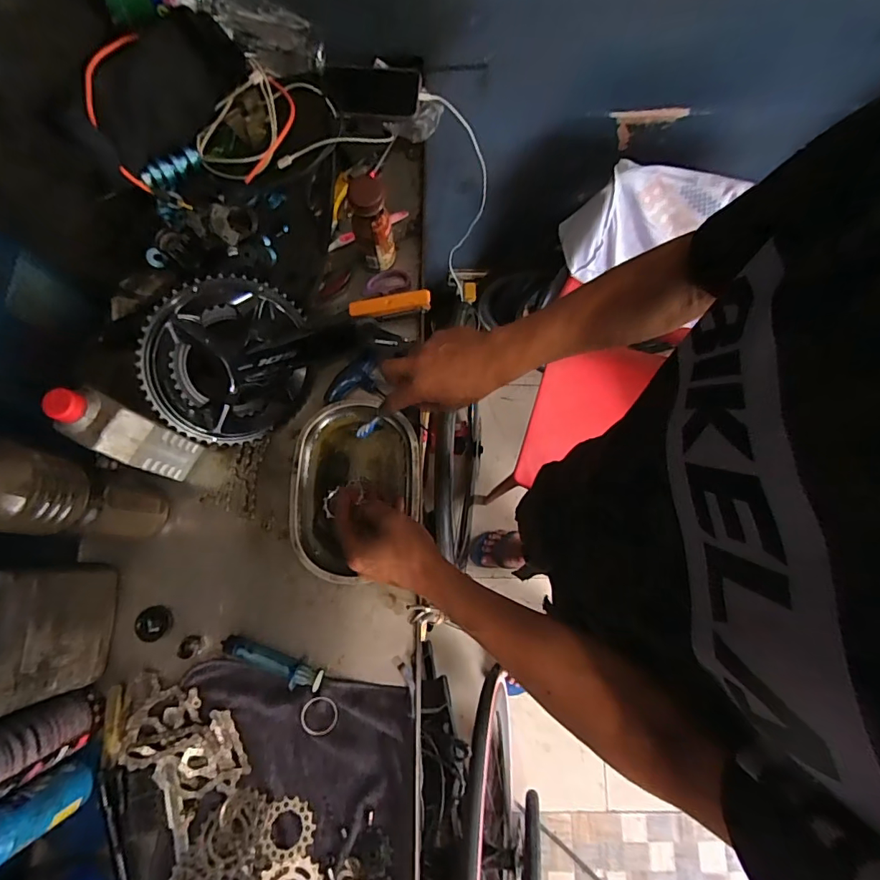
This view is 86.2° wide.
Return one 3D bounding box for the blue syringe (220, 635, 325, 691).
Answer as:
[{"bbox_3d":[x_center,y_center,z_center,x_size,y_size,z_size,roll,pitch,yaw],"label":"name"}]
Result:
[{"bbox_3d":[-0.196,0.256,0.541,0.126,0.021,0.025,20,78,5],"label":"blue syringe"}]

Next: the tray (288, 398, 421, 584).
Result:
[{"bbox_3d":[-0.105,0.058,0.593,0.161,0.028,0.229,1,77,0],"label":"tray"}]

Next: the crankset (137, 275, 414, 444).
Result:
[{"bbox_3d":[-0.250,-0.100,0.600,0.115,0.237,0.192,29,106,46],"label":"crankset"}]

